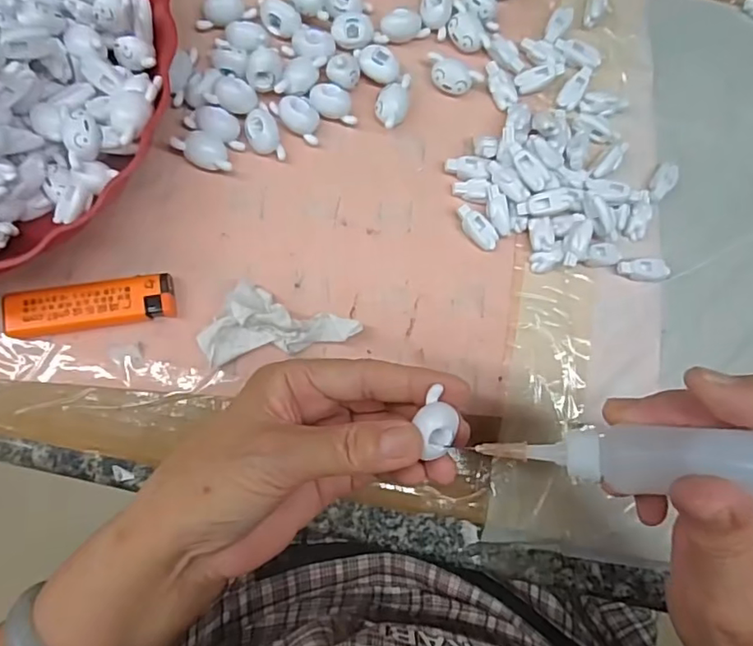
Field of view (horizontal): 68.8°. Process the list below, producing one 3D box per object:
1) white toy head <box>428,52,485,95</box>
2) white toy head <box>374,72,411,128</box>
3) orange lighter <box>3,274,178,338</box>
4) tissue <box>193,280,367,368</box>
[{"bbox_3d":[0.044,-0.143,0.321,0.033,0.014,0.014,21,80,-2],"label":"white toy head"},{"bbox_3d":[0.009,-0.125,0.315,0.017,0.014,0.032,16,81,-3],"label":"white toy head"},{"bbox_3d":[-0.145,-0.008,0.282,0.079,0.014,0.022,-9,83,-7],"label":"orange lighter"},{"bbox_3d":[-0.052,-0.003,0.287,0.079,0.021,0.037,-10,83,-7],"label":"tissue"}]

